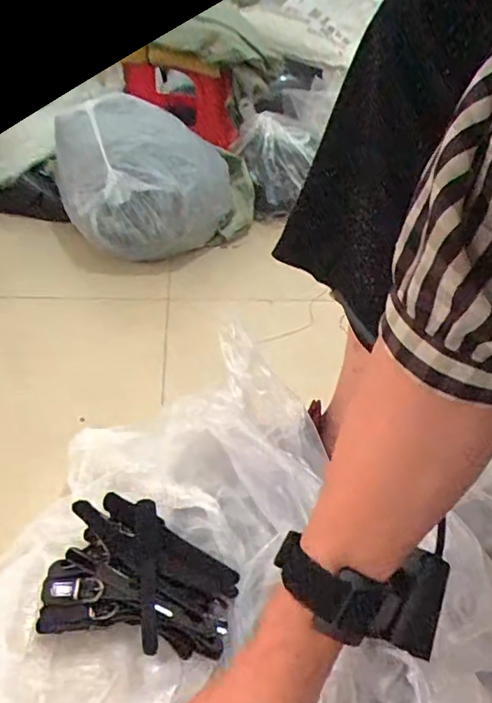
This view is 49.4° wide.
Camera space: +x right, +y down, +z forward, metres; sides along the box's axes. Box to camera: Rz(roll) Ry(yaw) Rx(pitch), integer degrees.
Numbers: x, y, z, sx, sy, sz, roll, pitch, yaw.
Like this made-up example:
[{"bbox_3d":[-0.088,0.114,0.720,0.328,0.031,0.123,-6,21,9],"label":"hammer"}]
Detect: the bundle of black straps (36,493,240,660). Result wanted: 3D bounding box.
[{"bbox_3d":[-0.081,0.178,0.427,0.146,0.058,0.101,8,38,11],"label":"bundle of black straps"}]

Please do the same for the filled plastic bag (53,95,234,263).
[{"bbox_3d":[-0.163,-0.278,0.837,0.271,0.216,0.225,-10,38,-14],"label":"filled plastic bag"}]

